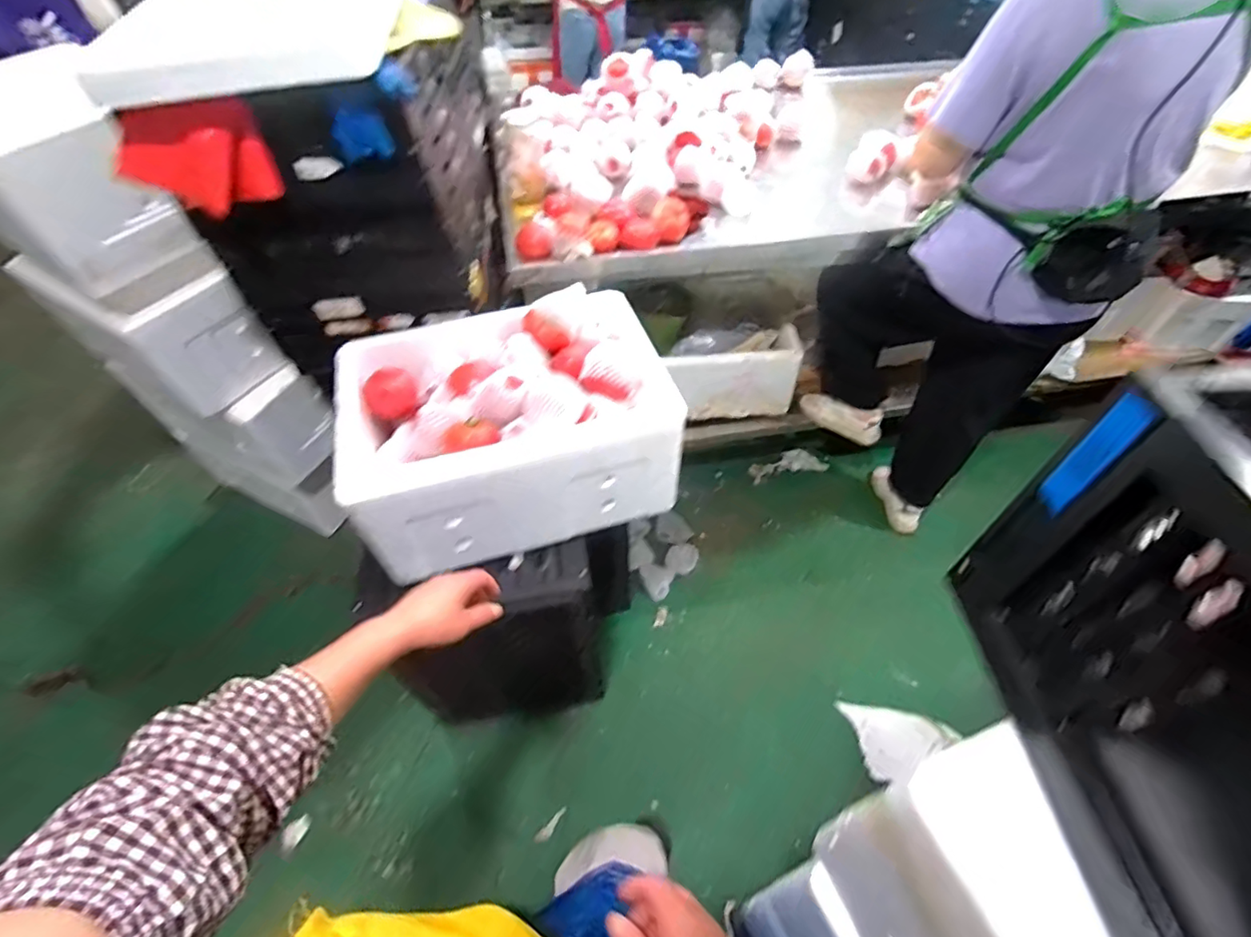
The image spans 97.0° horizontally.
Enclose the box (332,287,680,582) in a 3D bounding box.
[{"bbox_3d":[-0.203,-0.090,0.960,0.500,0.253,0.367,-12,51,-14],"label":"box"}]

